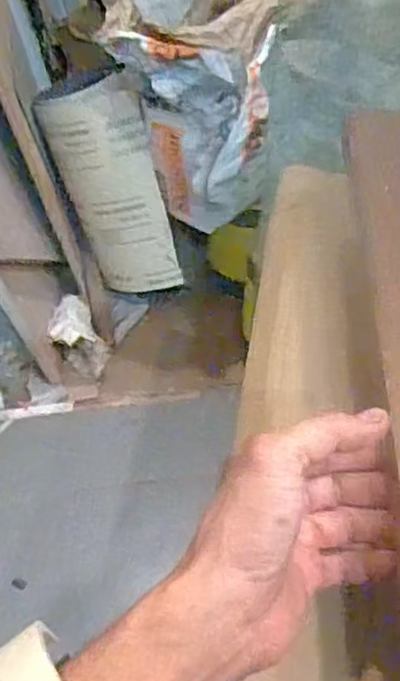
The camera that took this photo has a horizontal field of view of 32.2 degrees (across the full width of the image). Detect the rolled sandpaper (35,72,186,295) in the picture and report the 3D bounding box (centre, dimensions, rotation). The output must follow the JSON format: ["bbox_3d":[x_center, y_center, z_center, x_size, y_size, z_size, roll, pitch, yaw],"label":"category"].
[{"bbox_3d":[-0.138,-0.236,1.083,0.116,0.344,0.132,-22,15,-22],"label":"rolled sandpaper"}]

